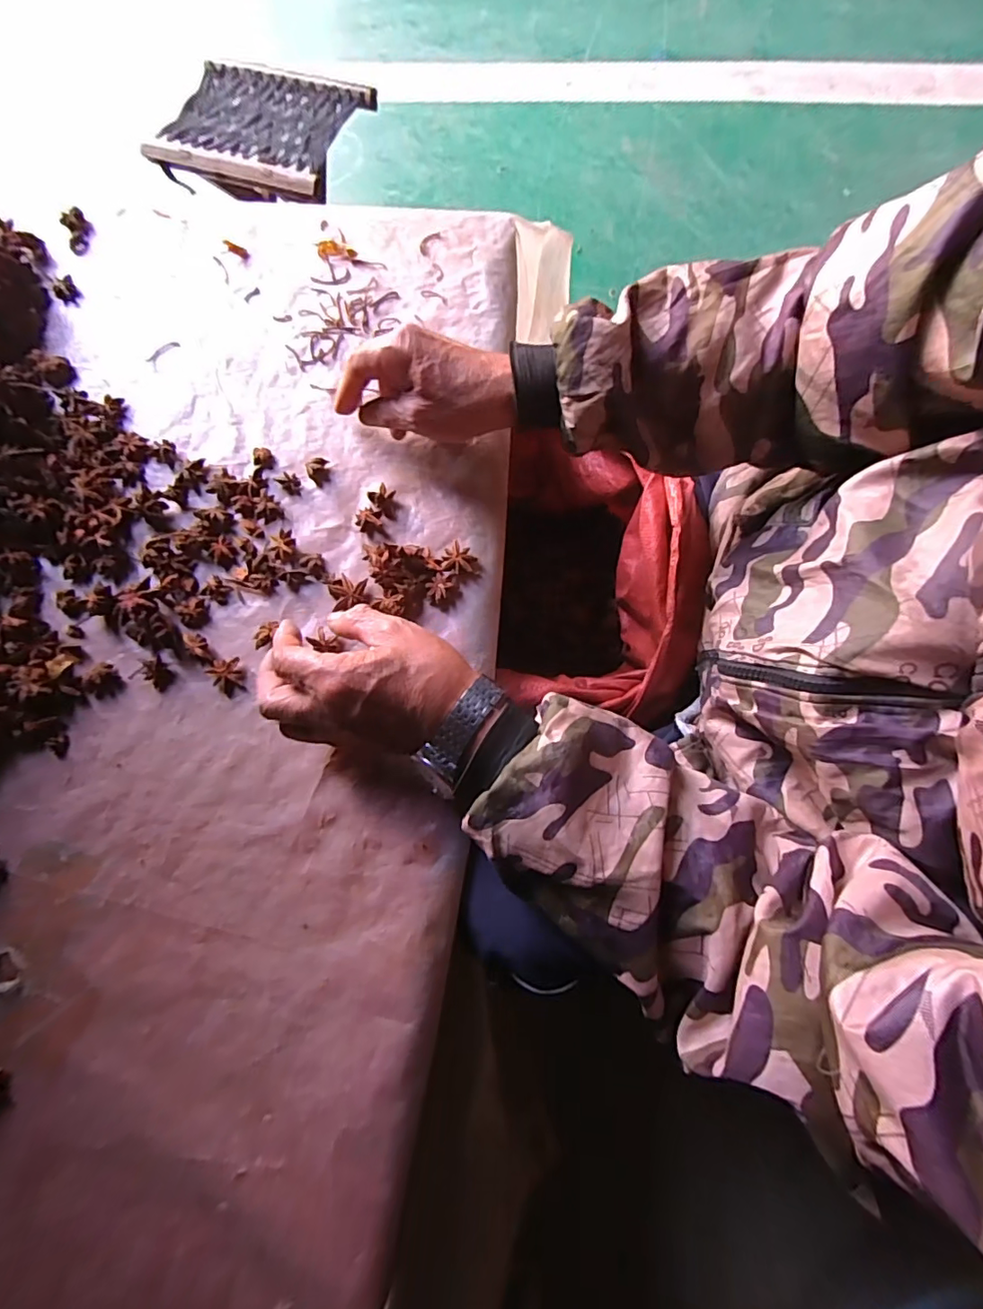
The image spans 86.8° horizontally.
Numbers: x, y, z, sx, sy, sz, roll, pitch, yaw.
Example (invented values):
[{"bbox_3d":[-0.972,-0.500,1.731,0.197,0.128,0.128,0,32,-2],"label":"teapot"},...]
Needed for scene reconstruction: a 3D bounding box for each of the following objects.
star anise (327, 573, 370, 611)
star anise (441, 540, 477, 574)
[{"bbox_3d":[-0.109,-0.048,0.397,0.028,0.013,0.025,-12,74,-2],"label":"star anise"},{"bbox_3d":[-0.025,-0.075,0.404,0.024,0.009,0.025,17,75,6],"label":"star anise"}]

